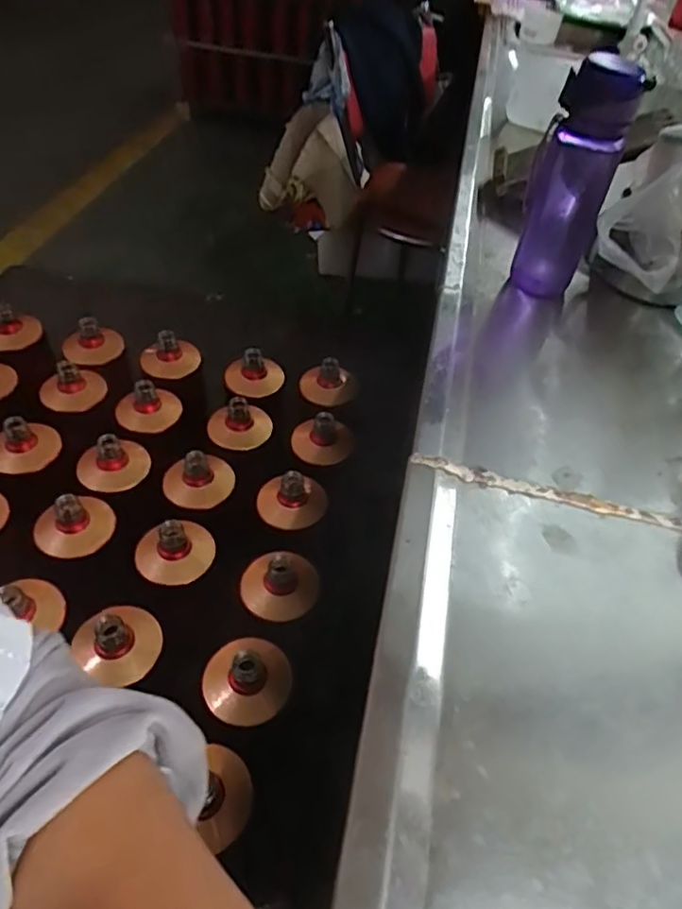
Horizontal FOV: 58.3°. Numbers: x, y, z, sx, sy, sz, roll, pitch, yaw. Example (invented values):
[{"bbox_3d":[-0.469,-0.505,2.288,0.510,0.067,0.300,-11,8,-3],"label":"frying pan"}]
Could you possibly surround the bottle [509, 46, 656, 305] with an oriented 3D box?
[{"bbox_3d":[0.241,-0.274,0.651,0.079,0.237,0.063,15,46,10],"label":"bottle"}]

